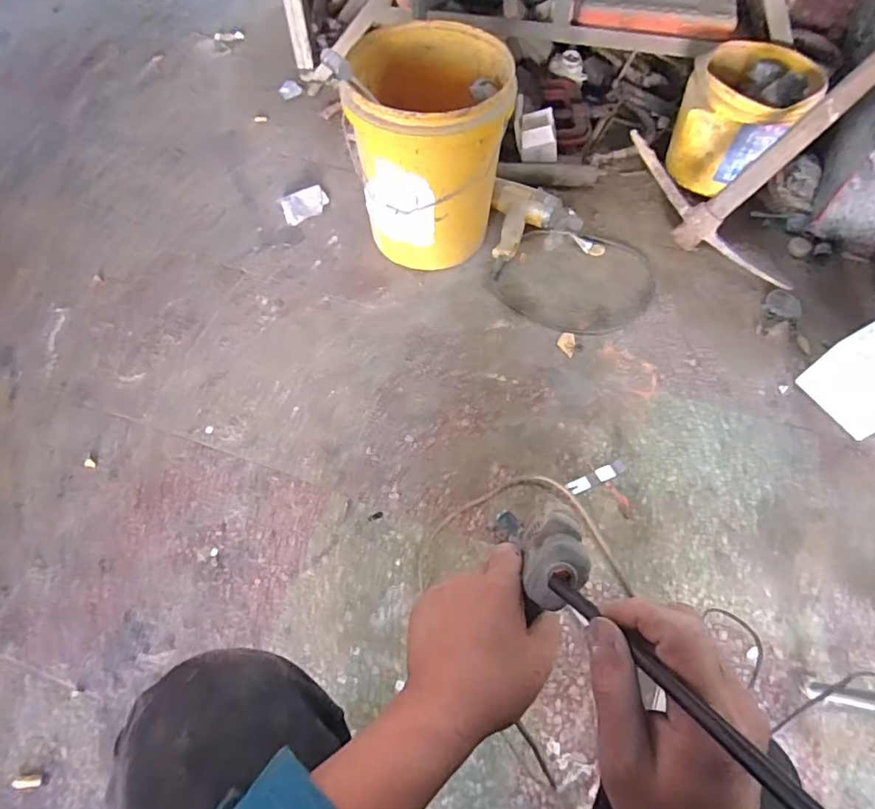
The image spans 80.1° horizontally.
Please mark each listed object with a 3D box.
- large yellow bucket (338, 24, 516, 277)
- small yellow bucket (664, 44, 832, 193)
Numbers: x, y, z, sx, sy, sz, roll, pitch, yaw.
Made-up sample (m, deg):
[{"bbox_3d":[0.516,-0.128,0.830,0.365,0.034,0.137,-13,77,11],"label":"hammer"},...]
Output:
[{"bbox_3d":[-0.017,-0.507,1.073,0.282,0.358,0.291,0,60,0],"label":"large yellow bucket"},{"bbox_3d":[0.702,-0.670,1.234,0.256,0.244,0.233,0,60,0],"label":"small yellow bucket"}]

